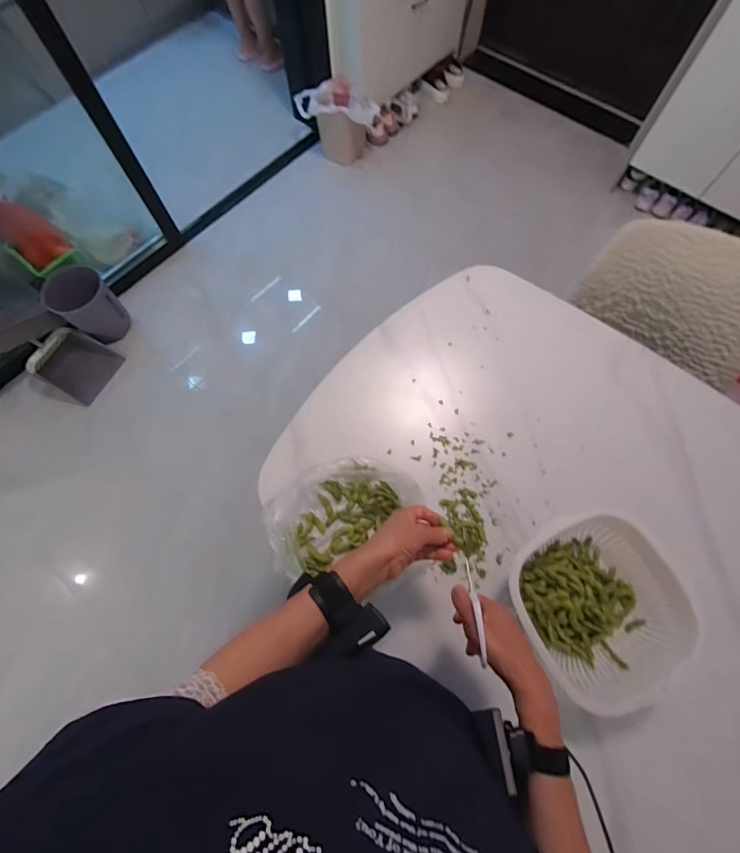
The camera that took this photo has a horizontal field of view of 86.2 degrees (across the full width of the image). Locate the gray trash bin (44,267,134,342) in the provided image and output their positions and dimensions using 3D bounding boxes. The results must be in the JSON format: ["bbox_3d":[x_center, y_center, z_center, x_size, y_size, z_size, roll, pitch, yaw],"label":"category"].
[{"bbox_3d":[-1.088,-0.467,1.532,0.182,0.239,0.190,0,71,1],"label":"gray trash bin"}]

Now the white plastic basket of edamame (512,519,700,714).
[{"bbox_3d":[0.343,0.274,0.608,0.235,0.092,0.248,-24,72,-8],"label":"white plastic basket of edamame"}]

